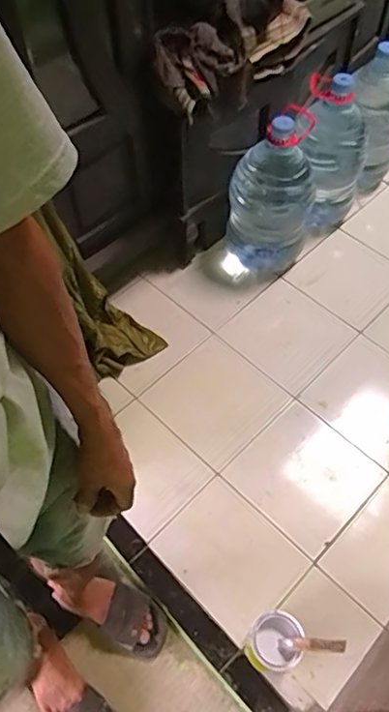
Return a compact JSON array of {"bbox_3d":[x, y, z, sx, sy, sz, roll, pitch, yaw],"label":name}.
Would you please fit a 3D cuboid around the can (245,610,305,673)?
[{"bbox_3d":[0.163,0.596,1.140,0.106,0.114,0.102,0,56,1],"label":"can"}]

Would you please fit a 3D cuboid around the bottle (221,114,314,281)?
[{"bbox_3d":[0.221,-0.449,1.625,0.242,0.458,0.221,8,57,6],"label":"bottle"}]

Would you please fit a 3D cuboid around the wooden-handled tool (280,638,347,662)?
[{"bbox_3d":[0.226,0.562,1.055,0.024,0.153,0.038,28,51,-29],"label":"wooden-handled tool"}]

